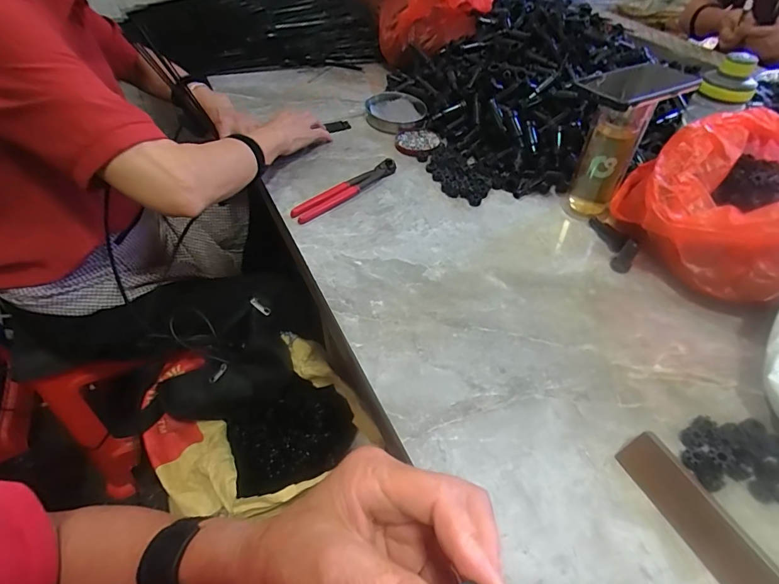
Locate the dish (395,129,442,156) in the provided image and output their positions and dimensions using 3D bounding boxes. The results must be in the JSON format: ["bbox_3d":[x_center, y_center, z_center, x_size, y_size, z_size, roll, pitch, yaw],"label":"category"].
[{"bbox_3d":[0.052,-0.267,0.788,0.080,0.009,0.077,0,46,0],"label":"dish"}]

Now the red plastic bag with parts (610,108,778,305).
[{"bbox_3d":[0.441,-0.119,0.556,0.260,0.159,0.272,26,51,22],"label":"red plastic bag with parts"}]

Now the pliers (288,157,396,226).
[{"bbox_3d":[-0.068,-0.161,0.688,0.034,0.018,0.195,35,55,28],"label":"pliers"}]

